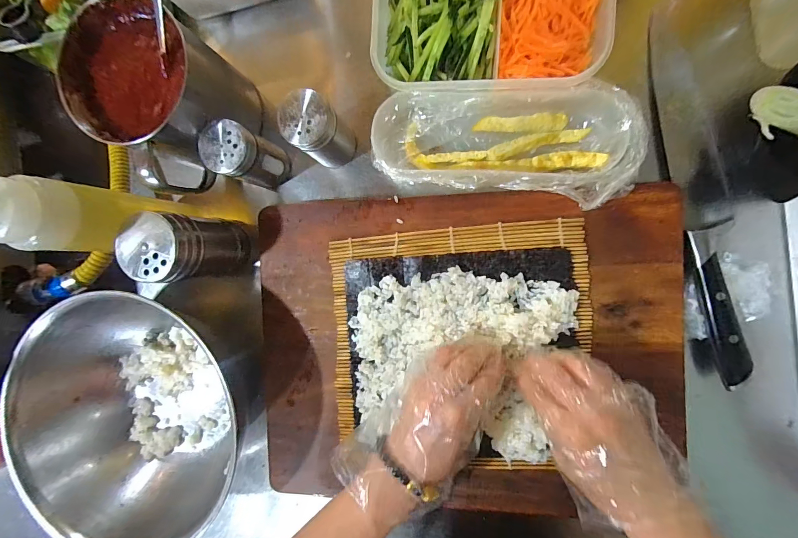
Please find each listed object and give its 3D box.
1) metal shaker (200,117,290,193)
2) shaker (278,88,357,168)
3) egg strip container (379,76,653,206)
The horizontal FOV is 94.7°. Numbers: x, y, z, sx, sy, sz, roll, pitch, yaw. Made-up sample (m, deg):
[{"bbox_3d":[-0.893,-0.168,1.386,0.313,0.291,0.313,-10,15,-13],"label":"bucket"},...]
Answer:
[{"bbox_3d":[-0.148,-0.110,0.360,0.050,0.084,0.048,34,98,6],"label":"metal shaker"},{"bbox_3d":[-0.075,-0.127,0.342,0.046,0.089,0.046,0,91,10],"label":"shaker"},{"bbox_3d":[0.090,-0.111,0.339,0.231,0.046,0.102,2,93,9],"label":"egg strip container"}]

